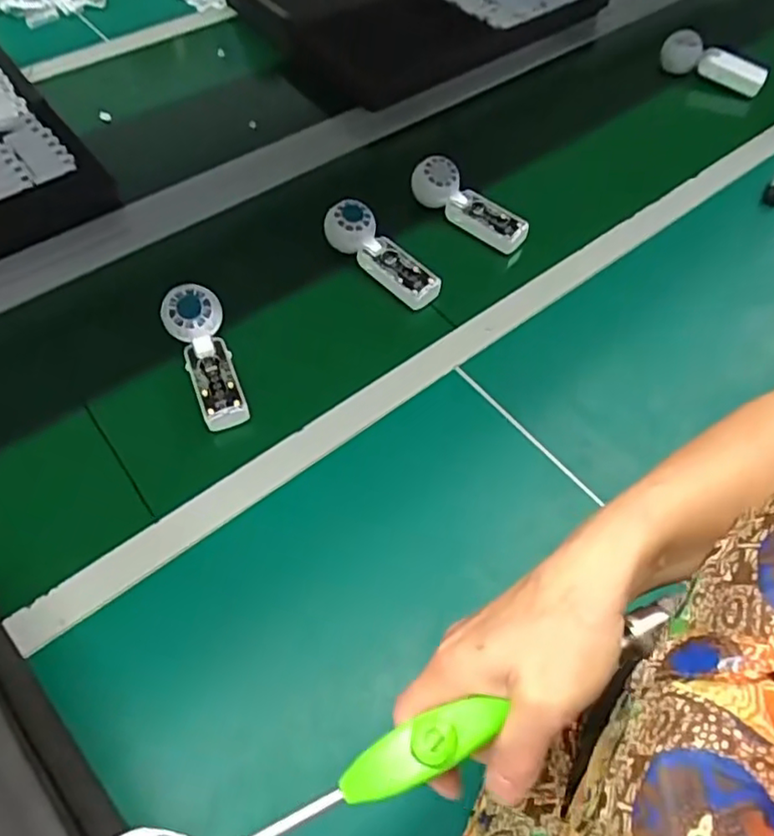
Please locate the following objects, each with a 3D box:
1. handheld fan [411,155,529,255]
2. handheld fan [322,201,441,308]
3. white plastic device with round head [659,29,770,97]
[{"bbox_3d":[0.109,-0.287,0.834,0.168,0.054,0.047,38,69,18],"label":"handheld fan"},{"bbox_3d":[-0.005,-0.205,0.784,0.162,0.059,0.051,39,69,18],"label":"handheld fan"},{"bbox_3d":[0.564,-0.615,1.089,0.177,0.067,0.048,18,64,9],"label":"white plastic device with round head"}]

